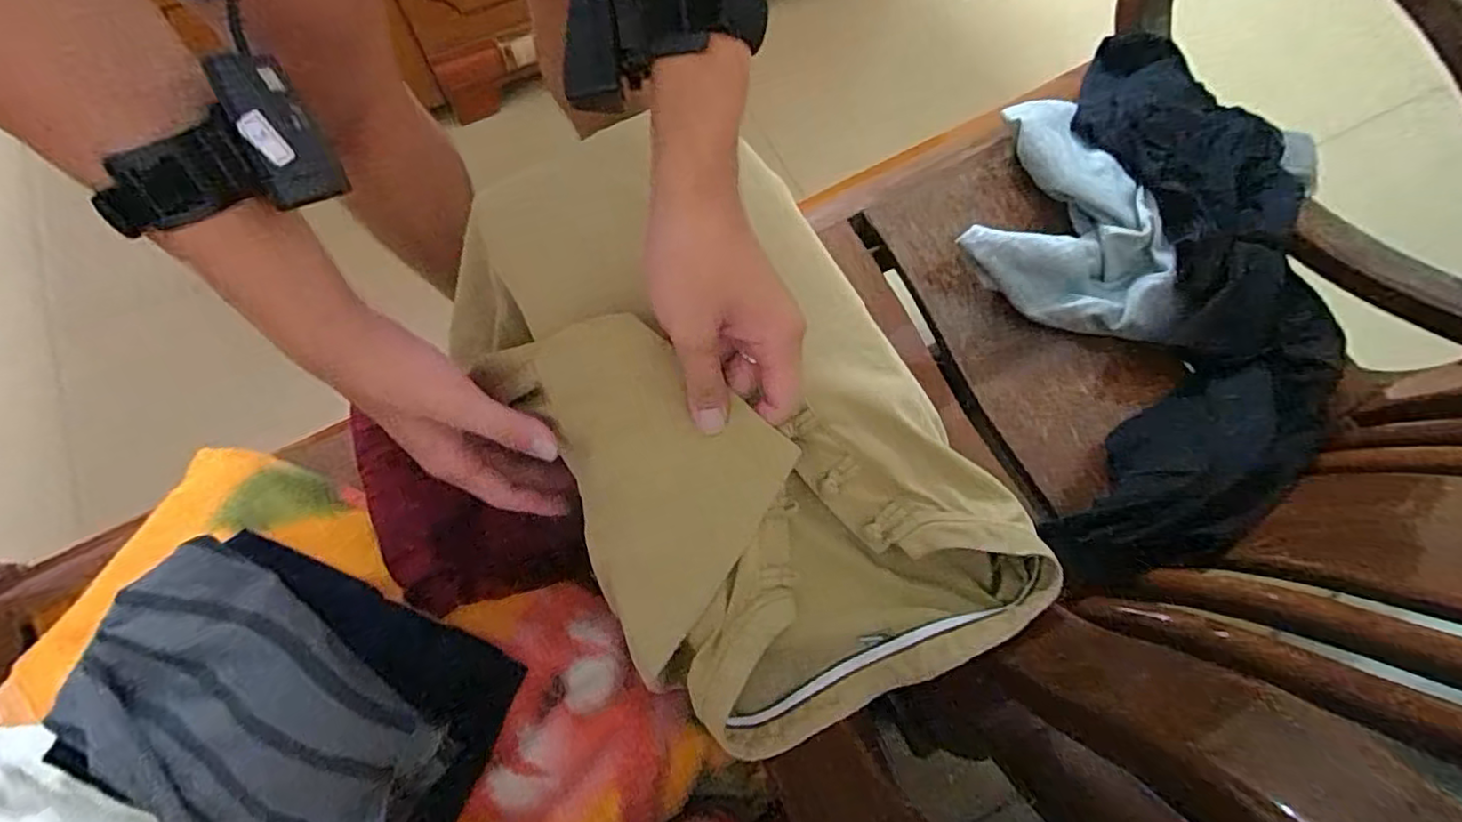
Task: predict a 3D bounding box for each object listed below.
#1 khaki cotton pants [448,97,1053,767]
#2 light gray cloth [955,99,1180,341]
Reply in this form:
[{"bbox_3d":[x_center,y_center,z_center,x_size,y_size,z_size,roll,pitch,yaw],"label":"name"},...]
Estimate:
[{"bbox_3d":[-0.018,-0.013,0.410,0.237,0.087,0.423,-32,79,-7],"label":"khaki cotton pants"},{"bbox_3d":[0.369,-0.205,0.700,0.214,0.074,0.221,15,70,5],"label":"light gray cloth"}]

